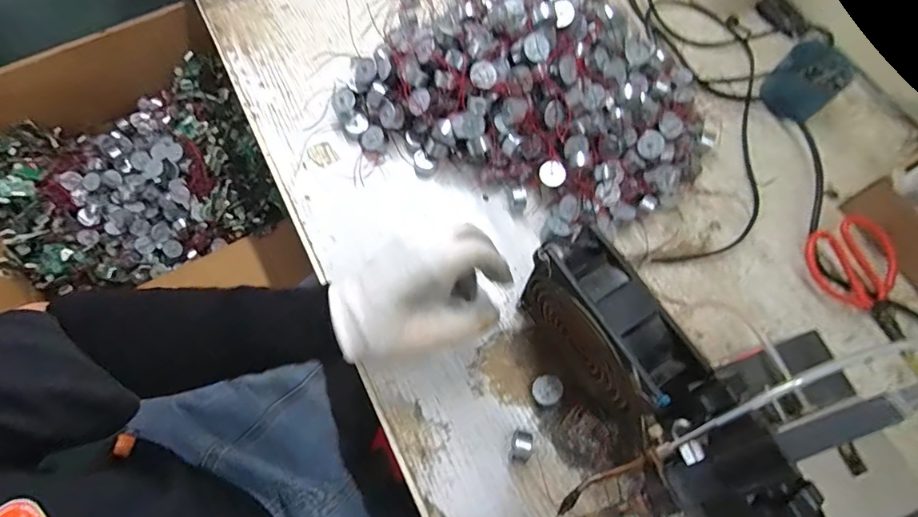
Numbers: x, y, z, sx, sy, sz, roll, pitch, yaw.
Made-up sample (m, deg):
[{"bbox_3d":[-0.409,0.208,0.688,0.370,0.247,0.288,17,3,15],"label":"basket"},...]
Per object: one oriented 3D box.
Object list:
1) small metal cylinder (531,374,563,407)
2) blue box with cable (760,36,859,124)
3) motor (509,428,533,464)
[{"bbox_3d":[0.071,0.106,0.364,0.026,0.019,0.021,-31,74,-12],"label":"small metal cylinder"},{"bbox_3d":[0.360,-0.183,0.470,0.054,0.053,0.064,-41,76,-15],"label":"blue box with cable"},{"bbox_3d":[0.047,0.145,0.345,0.015,0.027,0.023,16,70,4],"label":"motor"}]

